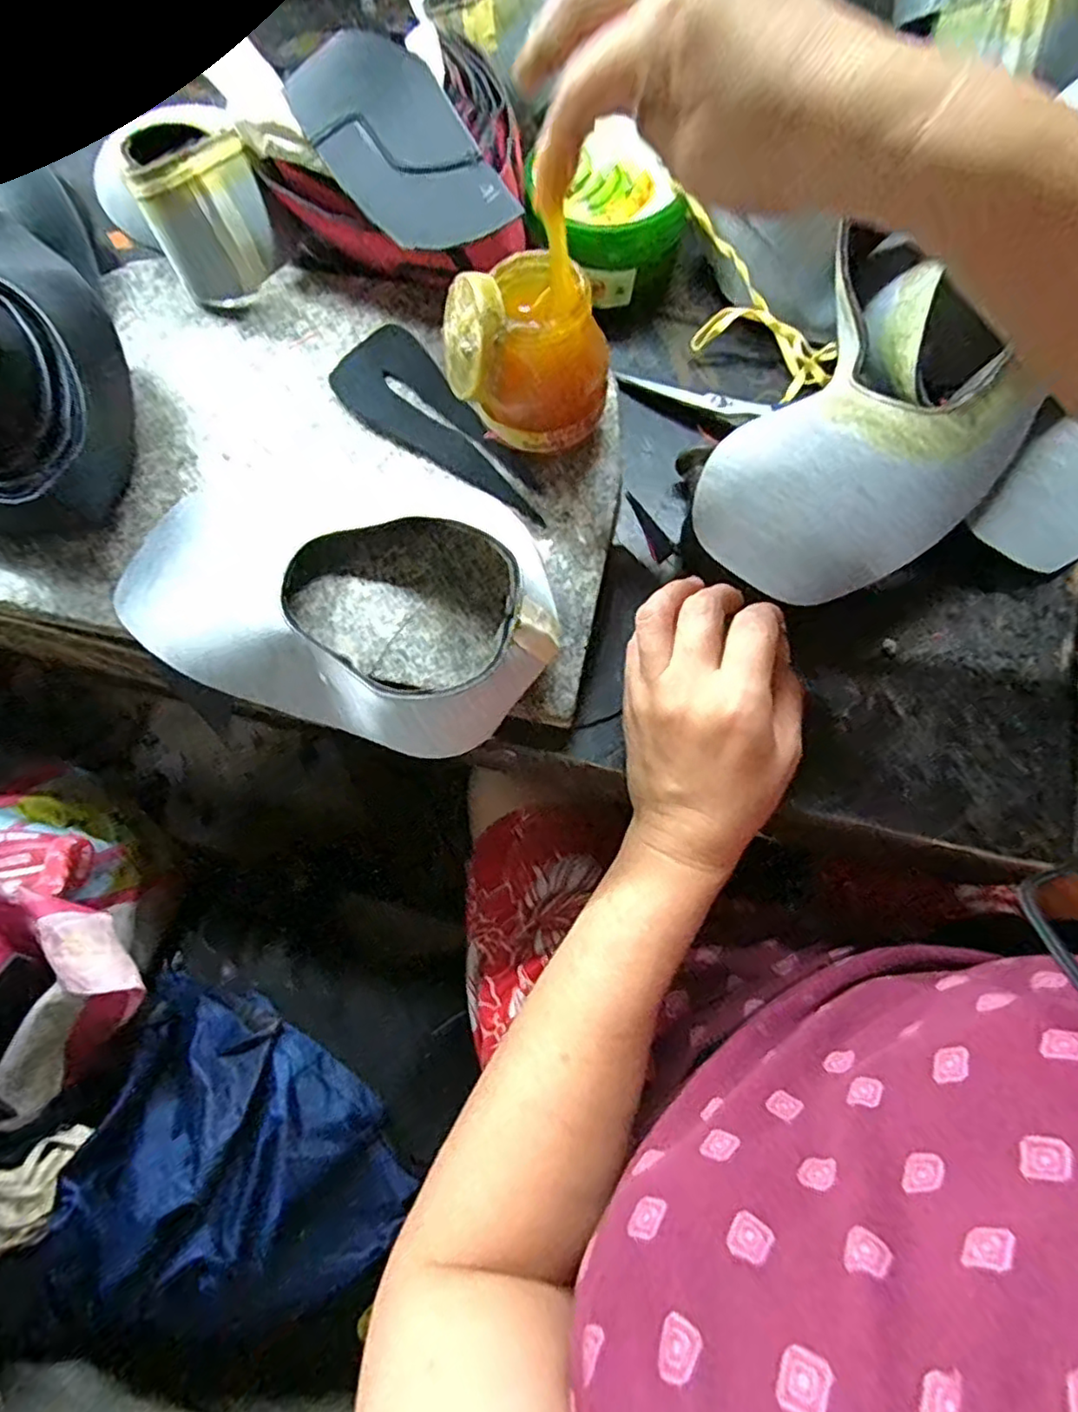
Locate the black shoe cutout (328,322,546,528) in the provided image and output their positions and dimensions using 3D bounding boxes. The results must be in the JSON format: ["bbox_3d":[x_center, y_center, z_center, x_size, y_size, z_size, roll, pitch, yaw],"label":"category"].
[{"bbox_3d":[-0.061,-0.160,0.393,0.057,0.005,0.161,-37,76,-8],"label":"black shoe cutout"}]

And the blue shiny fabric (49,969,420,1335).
[{"bbox_3d":[-0.186,0.281,0.407,0.206,0.078,0.171,13,74,6],"label":"blue shiny fabric"}]

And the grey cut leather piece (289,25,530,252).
[{"bbox_3d":[-0.077,-0.314,0.369,0.081,0.019,0.154,-30,74,-7],"label":"grey cut leather piece"}]

